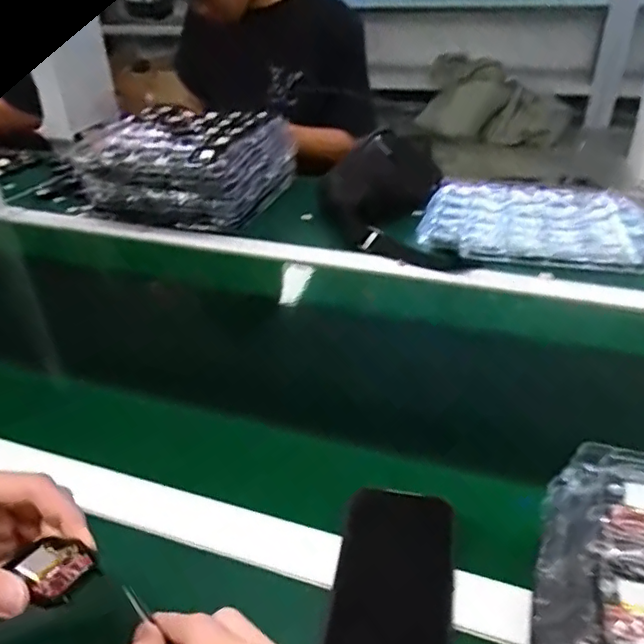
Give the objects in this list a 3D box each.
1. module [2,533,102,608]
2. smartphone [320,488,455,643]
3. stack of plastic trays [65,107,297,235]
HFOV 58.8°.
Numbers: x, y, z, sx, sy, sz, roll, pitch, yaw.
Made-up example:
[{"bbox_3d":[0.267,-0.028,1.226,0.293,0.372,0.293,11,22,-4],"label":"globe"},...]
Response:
[{"bbox_3d":[-0.139,0.130,0.300,0.039,0.011,0.032,19,40,28],"label":"module"},{"bbox_3d":[0.045,0.182,0.378,0.079,0.014,0.156,5,45,13],"label":"smartphone"},{"bbox_3d":[-0.237,-0.274,0.995,0.302,0.143,0.244,13,37,21],"label":"stack of plastic trays"}]

